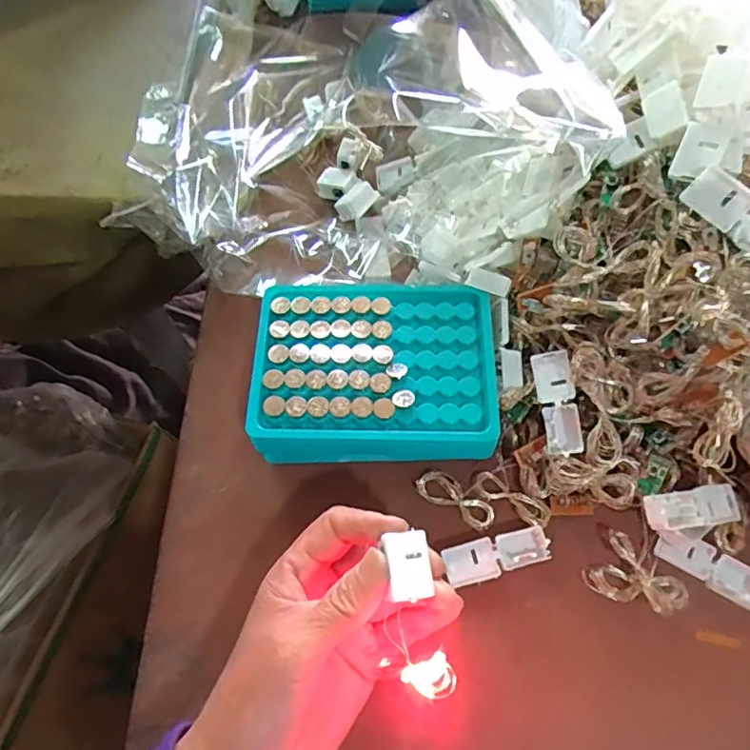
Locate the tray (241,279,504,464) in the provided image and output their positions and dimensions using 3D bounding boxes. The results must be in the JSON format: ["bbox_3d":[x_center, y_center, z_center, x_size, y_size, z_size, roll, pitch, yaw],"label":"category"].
[{"bbox_3d":[0.001,-0.002,0.323,0.135,0.037,0.103,2,67,1],"label":"tray"}]

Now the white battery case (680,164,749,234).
[{"bbox_3d":[0.160,-0.082,0.258,0.027,0.008,0.020,40,116,6],"label":"white battery case"}]

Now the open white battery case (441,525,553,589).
[{"bbox_3d":[0.065,0.096,0.295,0.056,0.007,0.021,-16,68,-6],"label":"open white battery case"}]

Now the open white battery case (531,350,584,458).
[{"bbox_3d":[0.100,0.015,0.301,0.018,0.011,0.056,-8,82,-3],"label":"open white battery case"}]

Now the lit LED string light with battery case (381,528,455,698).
[{"bbox_3d":[0.018,0.098,0.229,0.019,0.013,0.063,-9,78,-4],"label":"lit LED string light with battery case"}]

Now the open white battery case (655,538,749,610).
[{"bbox_3d":[0.177,0.101,0.291,0.055,0.013,0.020,30,71,12],"label":"open white battery case"}]

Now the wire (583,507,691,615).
[{"bbox_3d":[0.136,0.105,0.289,0.045,0.012,0.047,-26,69,-10],"label":"wire"}]

